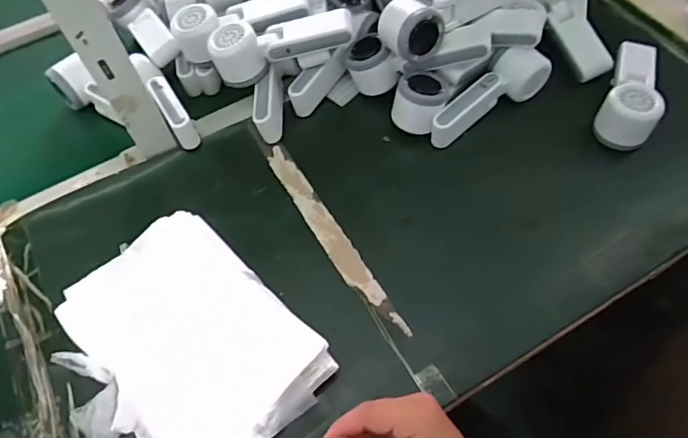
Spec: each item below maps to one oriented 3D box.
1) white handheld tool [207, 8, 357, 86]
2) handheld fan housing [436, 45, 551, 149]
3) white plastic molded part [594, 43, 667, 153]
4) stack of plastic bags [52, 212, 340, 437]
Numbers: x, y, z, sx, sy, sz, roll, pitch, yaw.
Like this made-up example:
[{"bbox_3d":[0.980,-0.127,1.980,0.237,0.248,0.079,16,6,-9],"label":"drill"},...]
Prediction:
[{"bbox_3d":[-0.073,-0.206,0.597,0.160,0.056,0.056,-7,59,0],"label":"white handheld tool"},{"bbox_3d":[0.164,-0.145,0.598,0.158,0.070,0.052,-26,61,-12],"label":"handheld fan housing"},{"bbox_3d":[0.336,-0.147,0.588,0.059,0.082,0.156,24,63,16],"label":"white plastic molded part"},{"bbox_3d":[-0.148,0.121,0.460,0.228,0.059,0.195,39,68,23],"label":"stack of plastic bags"}]

